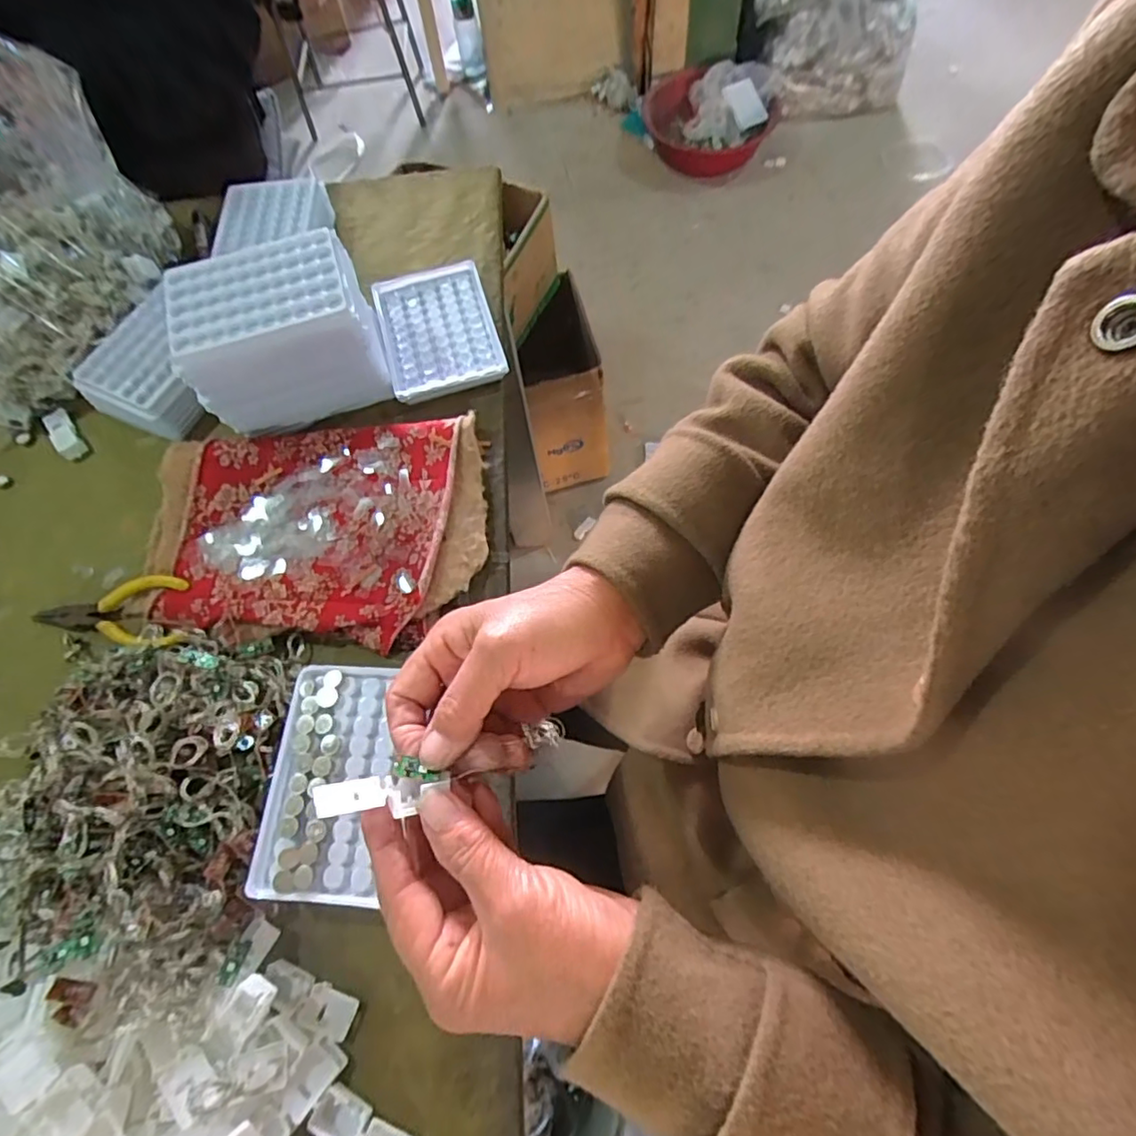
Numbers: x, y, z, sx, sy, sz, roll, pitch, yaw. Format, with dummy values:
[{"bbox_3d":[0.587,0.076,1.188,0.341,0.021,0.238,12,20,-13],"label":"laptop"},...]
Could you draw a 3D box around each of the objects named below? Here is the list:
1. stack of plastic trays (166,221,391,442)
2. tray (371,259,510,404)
[{"bbox_3d":[-0.215,-0.172,0.446,0.132,0.102,0.097,-22,67,-6],"label":"stack of plastic trays"},{"bbox_3d":[-0.111,-0.205,0.497,0.094,0.014,0.127,-17,67,-4],"label":"tray"}]

